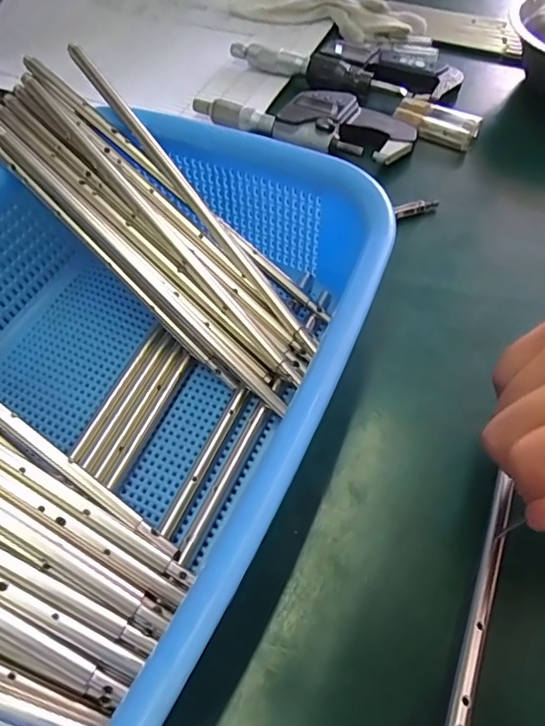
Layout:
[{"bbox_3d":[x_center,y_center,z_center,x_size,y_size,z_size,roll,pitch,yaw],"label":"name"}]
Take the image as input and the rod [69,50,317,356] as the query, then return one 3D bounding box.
[{"bbox_3d":[-0.044,-0.087,0.267,0.006,0.007,0.205,-36,84,-19],"label":"rod"}]

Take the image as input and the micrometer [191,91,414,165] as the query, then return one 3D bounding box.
[{"bbox_3d":[0.021,-0.180,0.371,0.161,0.016,0.053,17,60,11],"label":"micrometer"}]

